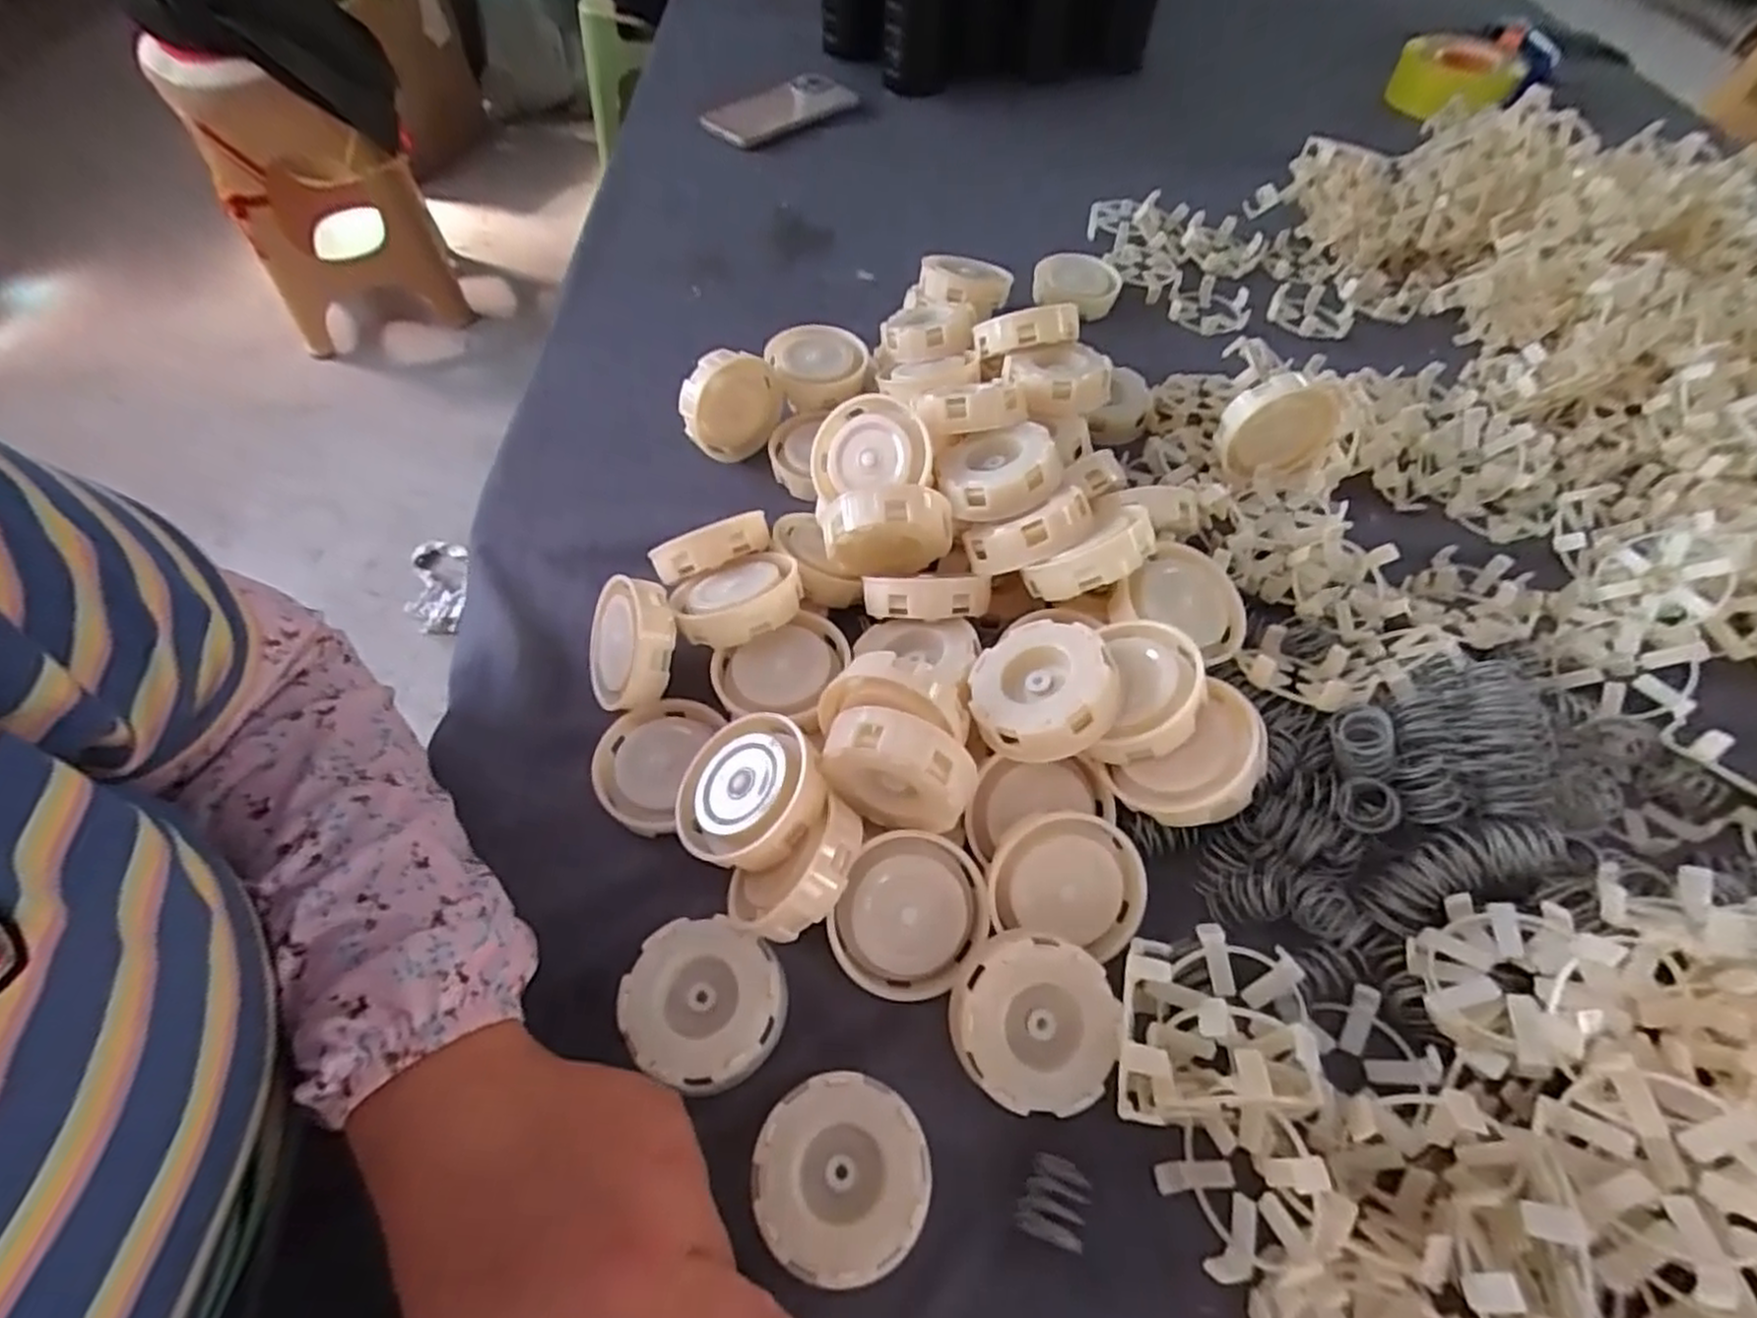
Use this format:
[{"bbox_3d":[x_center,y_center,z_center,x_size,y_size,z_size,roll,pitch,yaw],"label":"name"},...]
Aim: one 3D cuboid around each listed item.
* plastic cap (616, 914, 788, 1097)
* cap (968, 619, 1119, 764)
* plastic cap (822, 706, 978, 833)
[{"bbox_3d":[-0.072,0.141,0.317,0.064,0.016,0.059,1,56,-1],"label":"plastic cap"},{"bbox_3d":[0.074,0.014,0.345,0.064,0.019,0.064,2,52,36],"label":"cap"},{"bbox_3d":[0.009,0.049,0.331,0.063,0.054,0.026,19,58,11],"label":"plastic cap"}]

